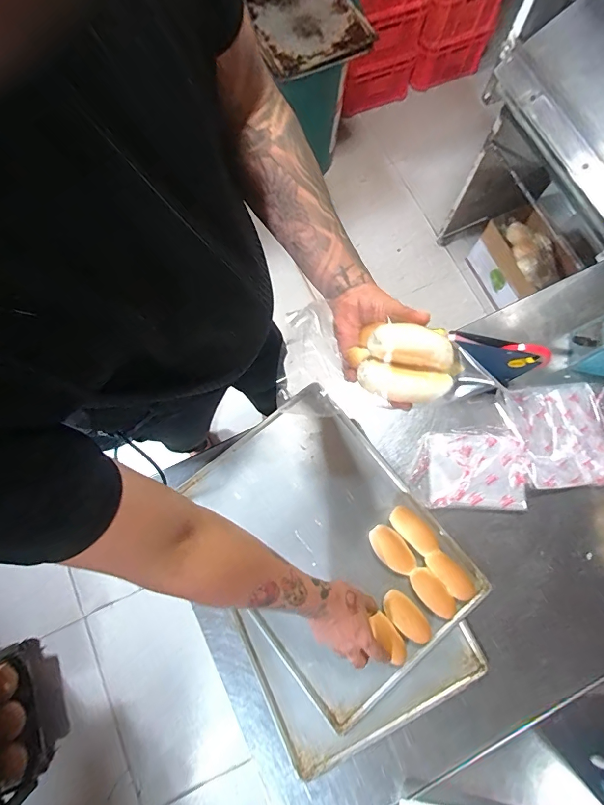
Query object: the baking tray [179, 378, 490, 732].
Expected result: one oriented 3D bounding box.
[{"bbox_3d":[0.039,0.226,0.647,0.318,0.020,0.436,-38,79,-9],"label":"baking tray"}]

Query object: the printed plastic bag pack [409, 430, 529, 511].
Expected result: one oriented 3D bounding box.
[{"bbox_3d":[0.285,0.111,0.666,0.190,0.041,0.134,2,76,0],"label":"printed plastic bag pack"}]

